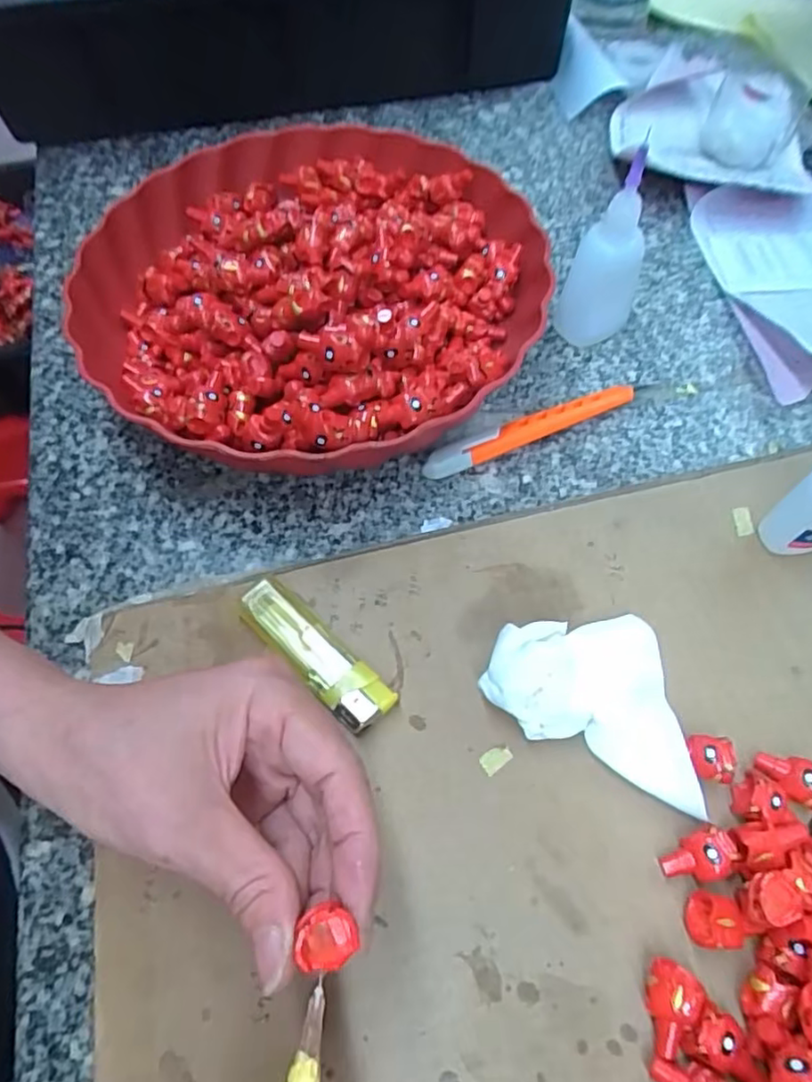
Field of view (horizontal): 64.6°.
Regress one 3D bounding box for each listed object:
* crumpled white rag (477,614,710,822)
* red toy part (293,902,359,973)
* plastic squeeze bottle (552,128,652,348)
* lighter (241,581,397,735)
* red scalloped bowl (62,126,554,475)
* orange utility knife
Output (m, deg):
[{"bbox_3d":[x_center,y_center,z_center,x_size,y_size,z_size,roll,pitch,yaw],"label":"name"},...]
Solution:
[{"bbox_3d":[0.071,0.067,0.250,0.073,0.026,0.073,-7,60,-1],"label":"crumpled white rag"},{"bbox_3d":[-0.021,0.107,0.173,0.016,0.006,0.015,-1,60,2],"label":"red toy part"},{"bbox_3d":[0.103,-0.145,0.334,0.027,0.095,0.030,-35,65,-16],"label":"plastic squeeze bottle"},{"bbox_3d":[-0.039,0.048,0.272,0.077,0.013,0.021,40,69,22],"label":"lighter"},{"bbox_3d":[-0.050,-0.136,0.349,0.234,0.070,0.231,-1,60,2],"label":"red scalloped bowl"},{"bbox_3d":[0.081,-0.064,0.336,0.156,0.016,0.015,-21,62,-9],"label":"orange utility knife"}]

